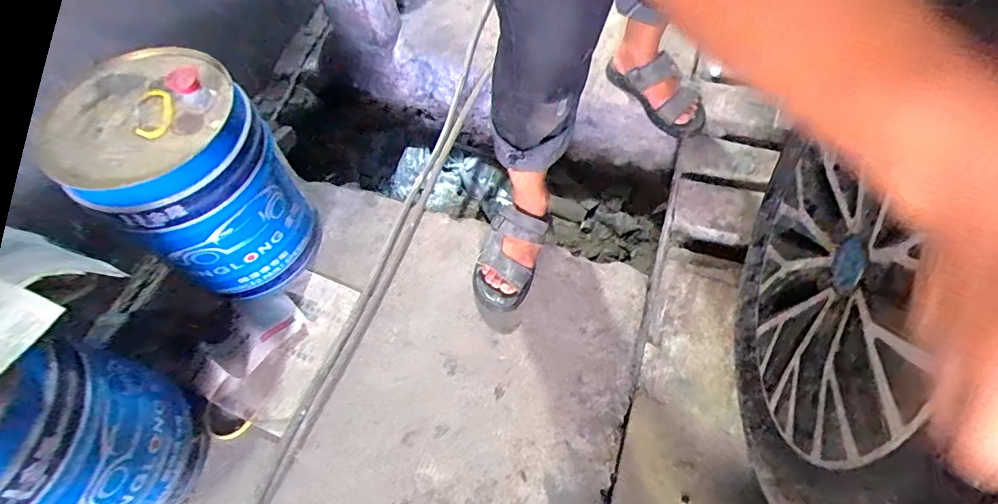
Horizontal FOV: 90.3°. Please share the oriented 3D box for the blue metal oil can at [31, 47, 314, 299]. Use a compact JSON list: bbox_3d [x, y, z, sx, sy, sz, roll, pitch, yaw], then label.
[{"bbox_3d":[-0.448,-0.102,0.784,0.222,0.371,0.213,-2,62,3],"label":"blue metal oil can"}]

